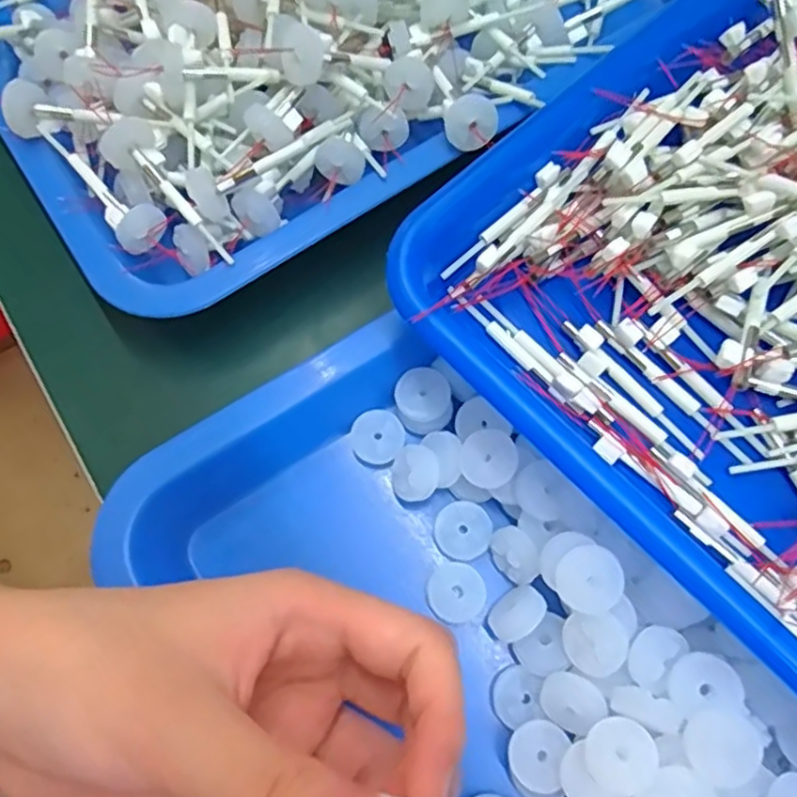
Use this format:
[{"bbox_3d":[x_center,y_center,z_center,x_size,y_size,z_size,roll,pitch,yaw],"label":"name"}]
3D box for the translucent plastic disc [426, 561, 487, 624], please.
[{"bbox_3d":[0.021,0.071,0.242,0.020,0.005,0.020,0,71,1],"label":"translucent plastic disc"}]

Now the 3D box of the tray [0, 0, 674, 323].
[{"bbox_3d":[-0.042,-0.207,0.308,0.324,0.057,0.260,-36,74,-10],"label":"tray"}]

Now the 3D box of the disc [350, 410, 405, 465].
[{"bbox_3d":[-0.008,0.015,0.262,0.020,0.006,0.020,0,71,1],"label":"disc"}]

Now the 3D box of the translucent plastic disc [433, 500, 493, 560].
[{"bbox_3d":[0.024,0.049,0.249,0.020,0.005,0.020,0,71,1],"label":"translucent plastic disc"}]

